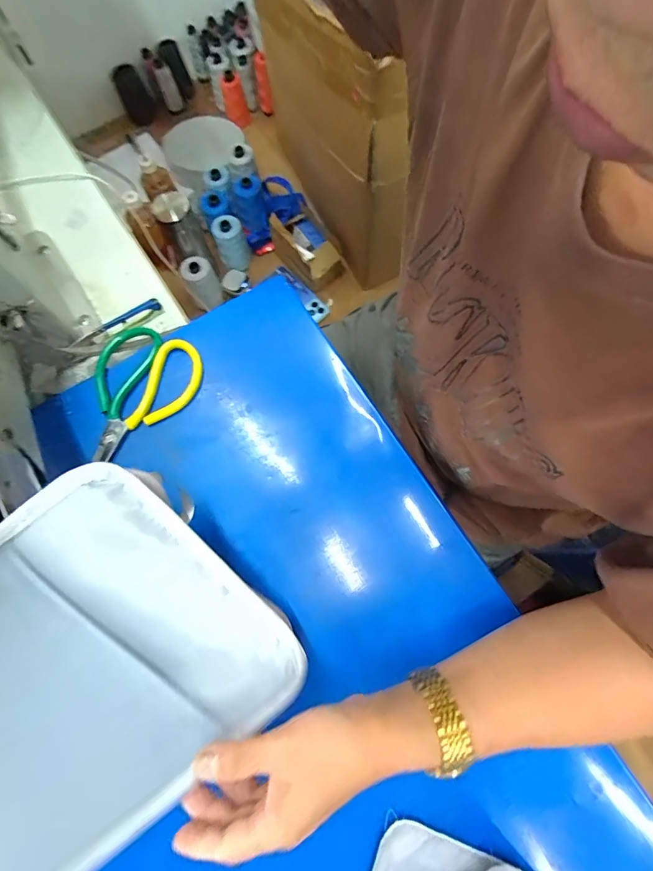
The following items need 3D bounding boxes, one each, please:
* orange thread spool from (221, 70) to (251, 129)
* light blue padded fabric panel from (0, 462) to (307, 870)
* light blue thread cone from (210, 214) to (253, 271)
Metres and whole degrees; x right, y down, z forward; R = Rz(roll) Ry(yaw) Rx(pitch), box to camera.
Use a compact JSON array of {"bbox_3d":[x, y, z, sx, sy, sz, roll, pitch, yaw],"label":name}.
[{"bbox_3d":[-0.219,-0.804,1.018,0.052,0.110,0.045,-10,74,-2],"label":"orange thread spool"},{"bbox_3d":[-0.199,0.195,0.282,0.328,0.037,0.231,-37,106,0],"label":"light blue padded fabric panel"},{"bbox_3d":[-0.205,-0.421,0.923,0.068,0.105,0.066,-20,75,-4],"label":"light blue thread cone"}]

